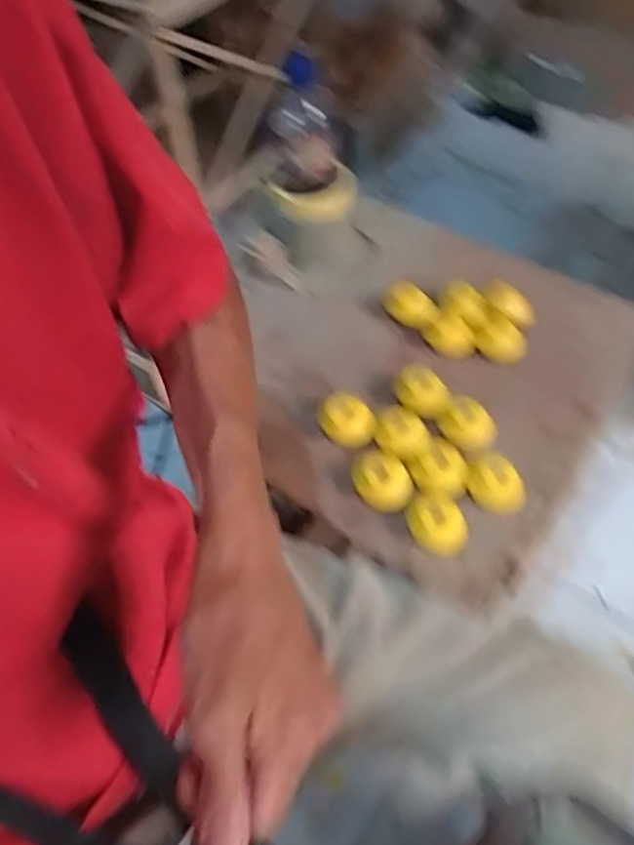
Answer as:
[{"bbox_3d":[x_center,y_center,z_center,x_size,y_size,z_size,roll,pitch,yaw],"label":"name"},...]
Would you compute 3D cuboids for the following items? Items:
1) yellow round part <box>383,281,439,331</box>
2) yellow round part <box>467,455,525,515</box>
[{"bbox_3d":[0.109,-0.127,0.693,0.039,0.029,0.068,-37,60,-20],"label":"yellow round part"},{"bbox_3d":[0.160,0.055,0.550,0.043,0.023,0.053,-24,56,-12],"label":"yellow round part"}]

